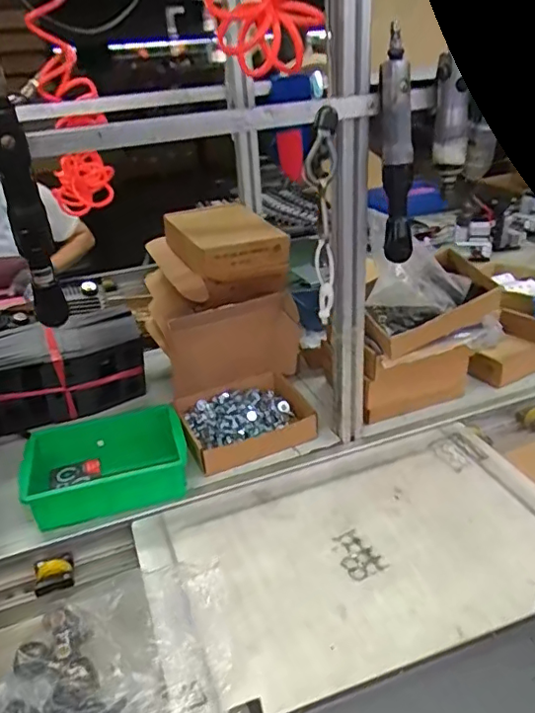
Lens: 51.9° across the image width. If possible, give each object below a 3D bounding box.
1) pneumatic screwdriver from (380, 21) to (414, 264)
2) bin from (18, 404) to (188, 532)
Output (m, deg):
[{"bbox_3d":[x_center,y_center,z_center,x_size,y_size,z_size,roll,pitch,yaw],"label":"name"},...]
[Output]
[{"bbox_3d":[0.174,-0.262,0.732,0.053,0.267,0.064,2,28,10],"label":"pneumatic screwdriver"},{"bbox_3d":[-0.266,0.179,0.911,0.260,0.078,0.180,-12,29,-16],"label":"bin"}]

